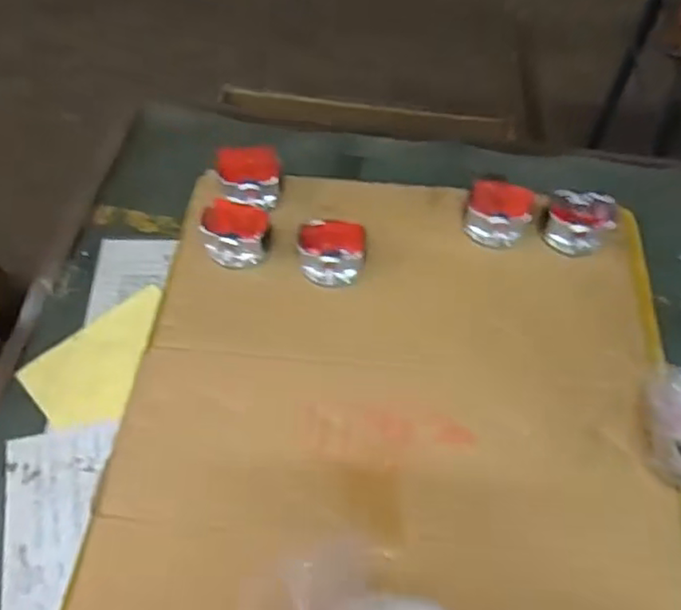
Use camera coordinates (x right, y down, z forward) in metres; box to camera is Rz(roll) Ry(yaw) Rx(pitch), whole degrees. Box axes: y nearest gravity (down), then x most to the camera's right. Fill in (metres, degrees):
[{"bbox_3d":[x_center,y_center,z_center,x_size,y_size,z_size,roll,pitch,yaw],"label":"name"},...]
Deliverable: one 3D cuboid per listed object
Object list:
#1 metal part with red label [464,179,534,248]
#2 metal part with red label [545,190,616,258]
[{"bbox_3d":[0.170,-0.096,0.684,0.071,0.051,0.058,14,58,11],"label":"metal part with red label"},{"bbox_3d":[0.257,-0.089,0.680,0.069,0.037,0.062,22,59,16],"label":"metal part with red label"}]

